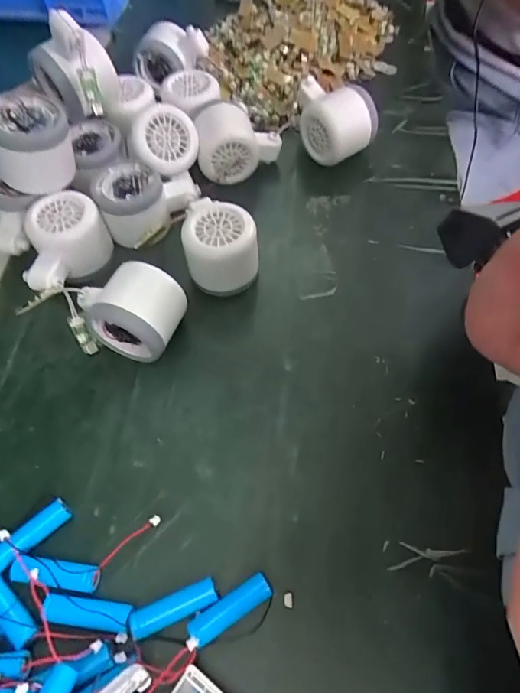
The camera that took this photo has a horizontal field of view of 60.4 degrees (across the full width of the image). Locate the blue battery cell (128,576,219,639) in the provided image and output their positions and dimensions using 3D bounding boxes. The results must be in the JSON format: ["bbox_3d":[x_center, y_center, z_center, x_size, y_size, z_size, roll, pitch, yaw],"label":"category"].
[{"bbox_3d":[-0.049,0.152,0.260,0.051,0.012,0.015,-20,62,-10],"label":"blue battery cell"}]

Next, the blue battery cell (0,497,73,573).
[{"bbox_3d":[-0.143,0.119,0.280,0.051,0.014,0.016,-39,67,-19],"label":"blue battery cell"}]

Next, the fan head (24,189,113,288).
[{"bbox_3d":[-0.158,-0.082,0.373,0.059,0.052,0.076,-6,60,-2],"label":"fan head"}]

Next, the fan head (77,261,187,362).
[{"bbox_3d":[-0.100,-0.029,0.335,0.080,0.061,0.053,19,63,12],"label":"fan head"}]

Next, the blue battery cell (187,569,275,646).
[{"bbox_3d":[-0.016,0.151,0.259,0.049,0.017,0.015,-29,64,-14],"label":"blue battery cell"}]

